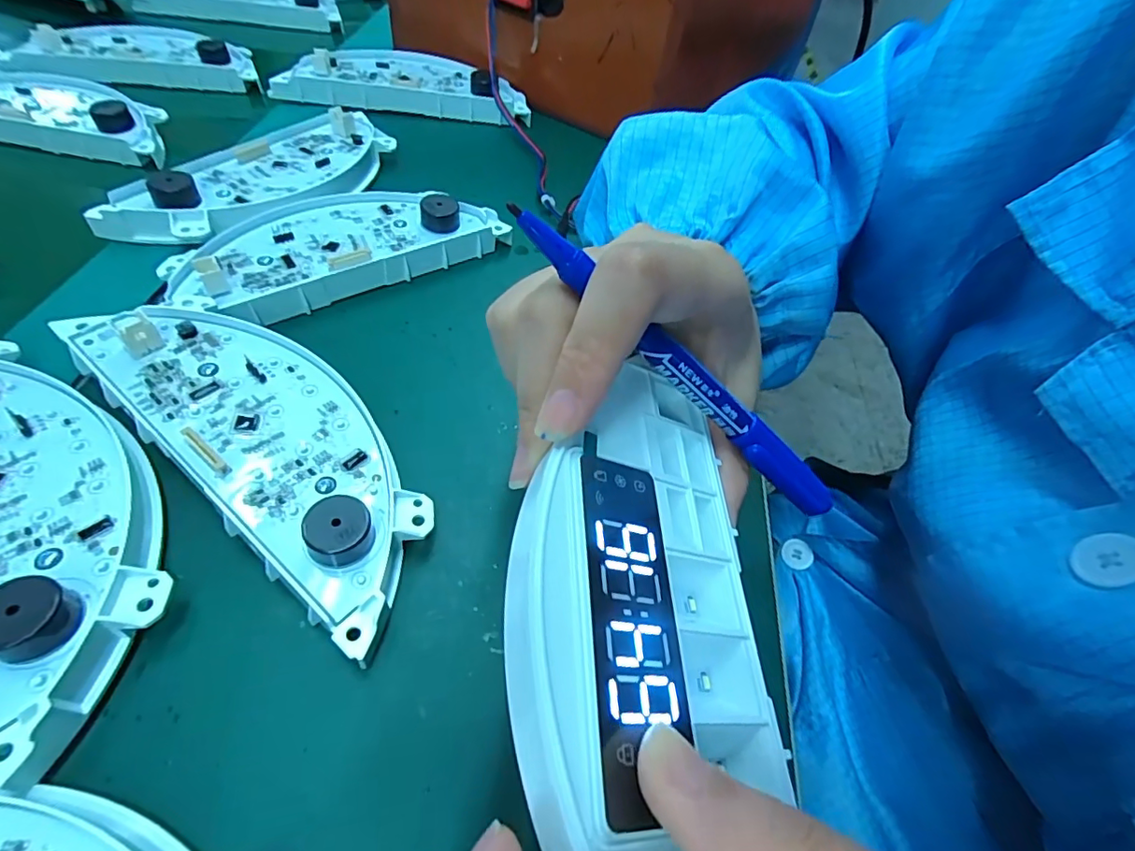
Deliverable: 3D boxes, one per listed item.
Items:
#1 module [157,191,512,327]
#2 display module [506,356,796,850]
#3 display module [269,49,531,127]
[{"bbox_3d":[-0.120,-0.098,0.291,0.162,0.027,0.068,-30,61,-27],"label":"module"},{"bbox_3d":[0.016,0.035,0.136,0.068,0.022,0.107,19,49,-28],"label":"display module"},{"bbox_3d":[-0.122,-0.260,0.412,0.178,0.031,0.062,1,52,-7],"label":"display module"}]

